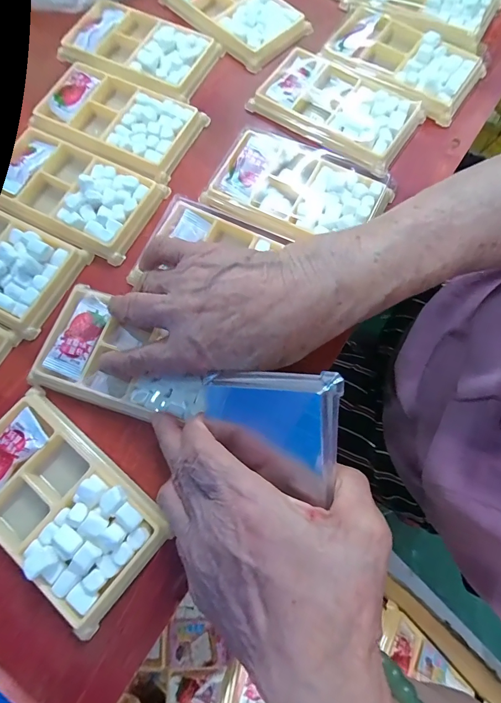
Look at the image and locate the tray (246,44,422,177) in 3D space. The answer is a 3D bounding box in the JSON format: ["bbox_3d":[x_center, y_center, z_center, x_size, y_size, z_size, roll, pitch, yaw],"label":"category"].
[{"bbox_3d":[0.074,-0.213,0.322,0.134,0.012,0.079,35,77,10],"label":"tray"}]

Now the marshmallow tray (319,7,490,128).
[{"bbox_3d":[0.135,-0.268,0.340,0.142,0.021,0.081,34,77,10],"label":"marshmallow tray"}]

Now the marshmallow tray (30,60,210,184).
[{"bbox_3d":[-0.116,-0.199,0.323,0.136,0.015,0.078,25,76,8],"label":"marshmallow tray"}]

